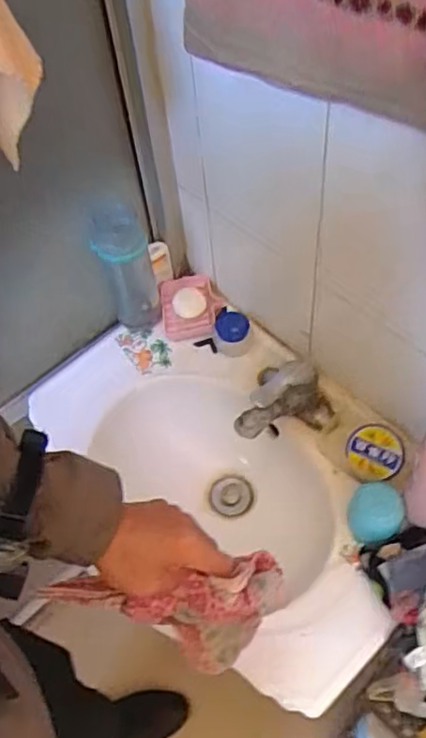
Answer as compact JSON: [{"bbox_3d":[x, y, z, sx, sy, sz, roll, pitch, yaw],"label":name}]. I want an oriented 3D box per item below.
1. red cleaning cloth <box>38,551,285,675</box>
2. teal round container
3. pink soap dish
[{"bbox_3d":[-0.045,0.218,0.563,0.212,0.130,0.077,-7,56,1],"label":"red cleaning cloth"},{"bbox_3d":[0.197,0.176,0.764,0.064,0.049,0.066,-2,56,3],"label":"teal round container"},{"bbox_3d":[-0.034,-0.095,0.995,0.090,0.034,0.105,-9,56,-1],"label":"pink soap dish"}]

